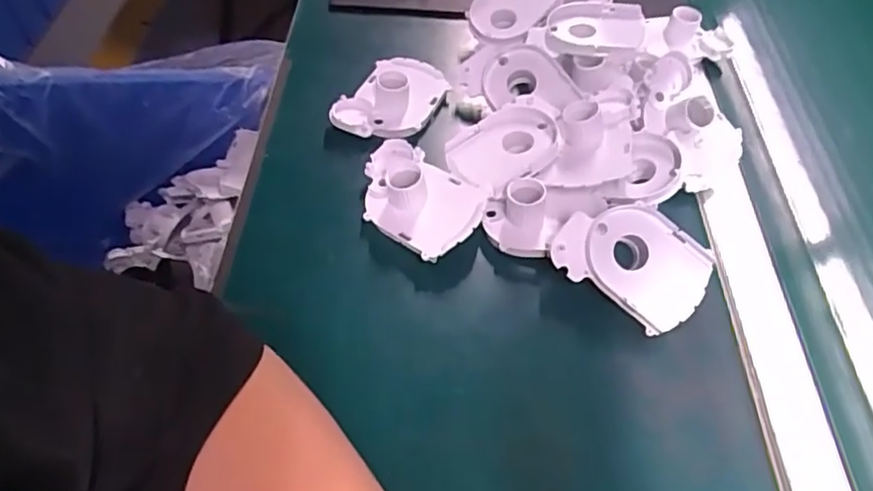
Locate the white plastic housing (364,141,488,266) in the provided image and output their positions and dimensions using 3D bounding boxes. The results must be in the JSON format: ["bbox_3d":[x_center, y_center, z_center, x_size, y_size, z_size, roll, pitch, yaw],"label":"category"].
[{"bbox_3d":[-0.016,-0.035,0.446,0.100,0.041,0.065,36,59,23],"label":"white plastic housing"}]

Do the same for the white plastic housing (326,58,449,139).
[{"bbox_3d":[-0.035,-0.126,0.516,0.067,0.034,0.099,27,56,17],"label":"white plastic housing"}]

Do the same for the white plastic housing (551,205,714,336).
[{"bbox_3d":[0.131,0.010,0.414,0.100,0.014,0.069,28,84,0],"label":"white plastic housing"}]

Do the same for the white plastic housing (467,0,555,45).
[{"bbox_3d":[0.069,-0.217,0.563,0.068,0.025,0.086,20,55,10],"label":"white plastic housing"}]

